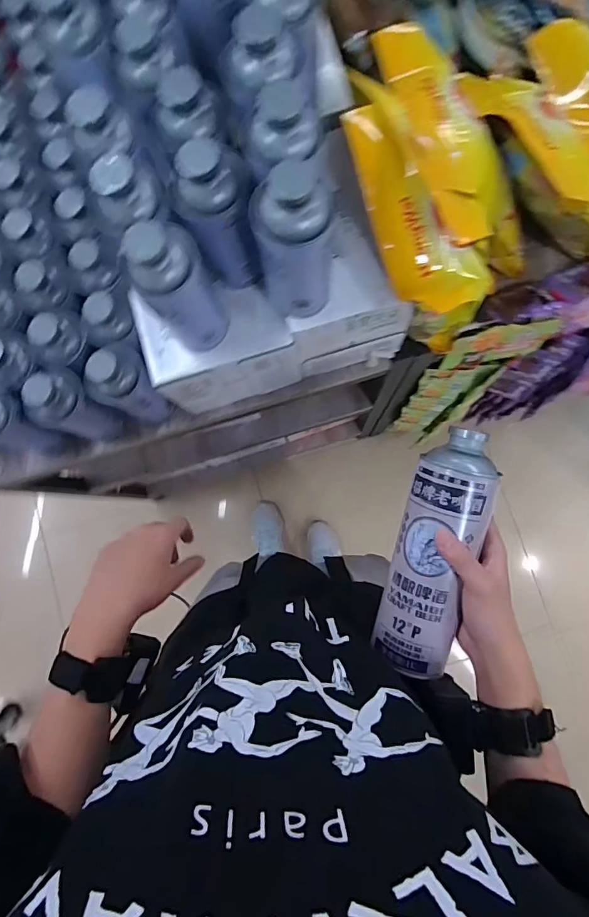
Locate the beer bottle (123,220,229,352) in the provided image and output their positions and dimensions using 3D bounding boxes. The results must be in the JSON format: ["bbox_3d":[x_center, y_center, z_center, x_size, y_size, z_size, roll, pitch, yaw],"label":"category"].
[{"bbox_3d":[-0.128,-0.193,0.536,0.071,0.187,0.076,-17,83,2],"label":"beer bottle"}]

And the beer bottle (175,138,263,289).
[{"bbox_3d":[-0.087,-0.280,0.537,0.082,0.181,0.080,-20,83,2],"label":"beer bottle"}]

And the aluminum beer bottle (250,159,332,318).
[{"bbox_3d":[-0.001,-0.224,0.501,0.075,0.188,0.076,-22,83,1],"label":"aluminum beer bottle"}]

